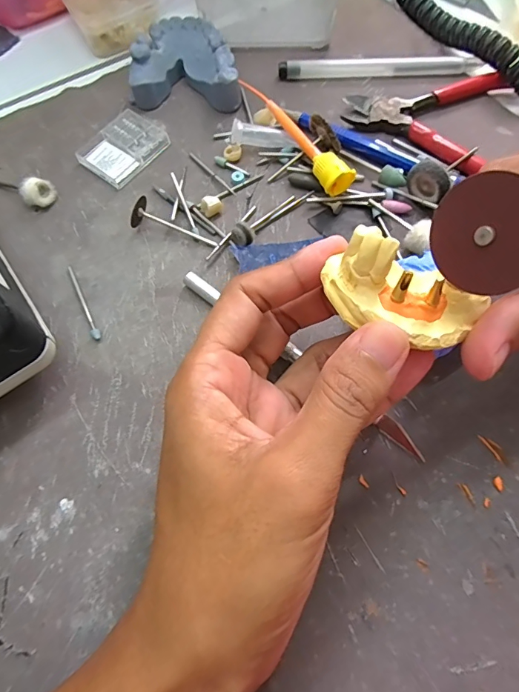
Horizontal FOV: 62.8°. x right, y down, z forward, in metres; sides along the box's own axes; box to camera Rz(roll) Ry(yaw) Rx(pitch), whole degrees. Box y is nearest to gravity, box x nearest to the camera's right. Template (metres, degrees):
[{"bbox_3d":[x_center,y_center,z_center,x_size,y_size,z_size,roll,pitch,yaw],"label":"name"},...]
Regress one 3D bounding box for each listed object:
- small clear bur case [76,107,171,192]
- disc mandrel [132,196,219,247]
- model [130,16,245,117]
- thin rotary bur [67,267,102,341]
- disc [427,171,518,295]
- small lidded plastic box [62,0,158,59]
[{"bbox_3d":[-0.080,-0.118,0.249,0.037,0.006,0.048,38,74,14],"label":"small clear bur case"},{"bbox_3d":[-0.046,-0.060,0.223,0.045,0.013,0.017,30,72,11],"label":"disc mandrel"},{"bbox_3d":[-0.041,-0.171,0.259,0.063,0.023,0.053,6,69,3],"label":"model"},{"bbox_3d":[-0.089,-0.023,0.214,0.004,0.004,0.047,-26,71,-9],"label":"thin rotary bur"},{"bbox_3d":[0.061,-0.030,0.116,0.004,0.030,0.031,-21,76,-38],"label":"disc"},{"bbox_3d":[-0.097,-0.226,0.285,0.055,0.018,0.056,-29,71,-10],"label":"small lidded plastic box"}]

